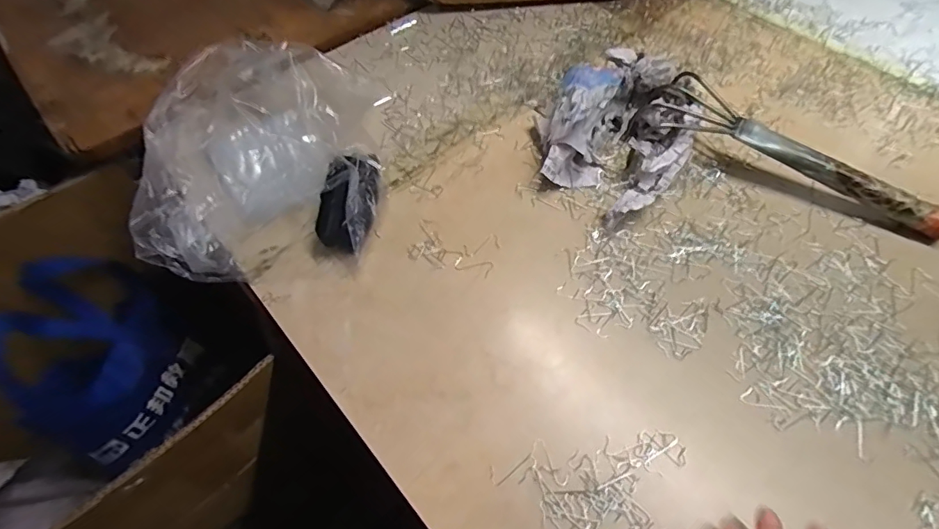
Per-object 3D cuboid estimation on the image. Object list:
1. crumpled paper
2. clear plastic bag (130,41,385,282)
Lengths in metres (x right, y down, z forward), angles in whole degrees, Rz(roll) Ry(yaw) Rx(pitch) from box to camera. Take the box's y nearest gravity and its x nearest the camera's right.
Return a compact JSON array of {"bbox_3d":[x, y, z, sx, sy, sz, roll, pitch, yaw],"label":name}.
[{"bbox_3d":[0.161,-0.155,0.526,0.157,0.061,0.236,24,61,17],"label":"crumpled paper"},{"bbox_3d":[-0.222,-0.122,0.501,0.169,0.092,0.285,21,60,16],"label":"clear plastic bag"}]

